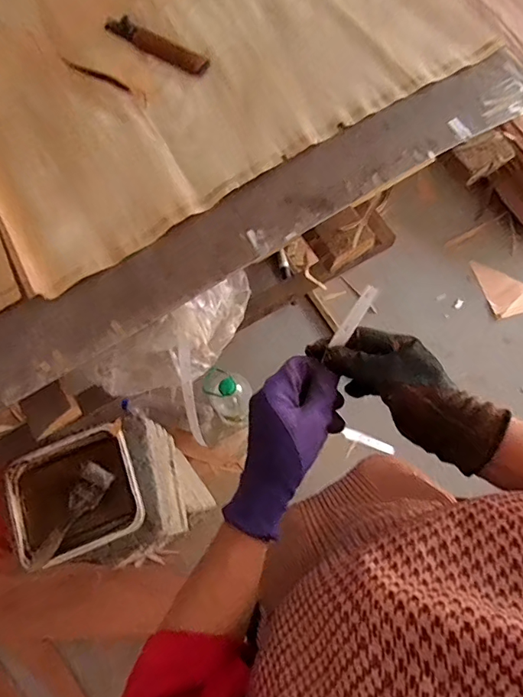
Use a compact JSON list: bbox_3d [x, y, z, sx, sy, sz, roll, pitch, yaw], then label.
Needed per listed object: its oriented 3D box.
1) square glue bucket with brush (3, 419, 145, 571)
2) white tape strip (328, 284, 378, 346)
[{"bbox_3d":[-0.272,0.211,0.675,0.181,0.081,0.156,-19,78,-4],"label":"square glue bucket with brush"},{"bbox_3d":[0.074,-0.024,0.368,0.011,0.058,0.005,35,35,8],"label":"white tape strip"}]

